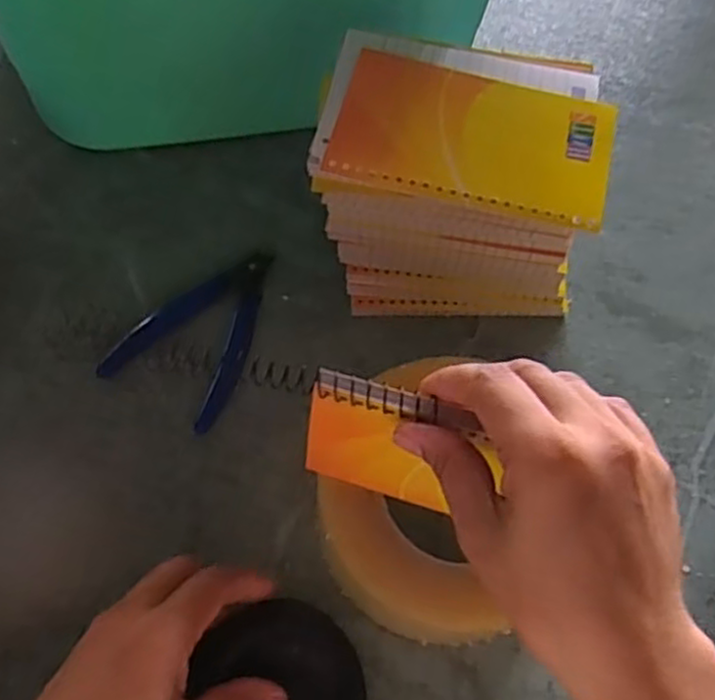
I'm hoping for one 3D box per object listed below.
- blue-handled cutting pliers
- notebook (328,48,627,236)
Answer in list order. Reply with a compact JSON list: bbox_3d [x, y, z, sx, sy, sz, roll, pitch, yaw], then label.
[{"bbox_3d":[-0.083,-0.014,0.422,0.070,0.006,0.112,31,64,12],"label":"blue-handled cutting pliers"},{"bbox_3d":[0.056,-0.104,0.356,0.129,0.006,0.079,14,62,3],"label":"notebook"}]

